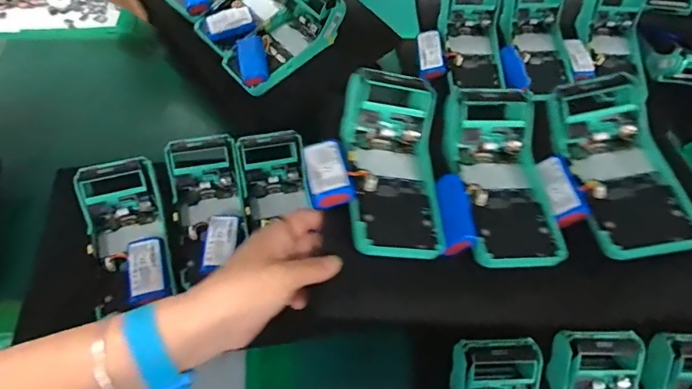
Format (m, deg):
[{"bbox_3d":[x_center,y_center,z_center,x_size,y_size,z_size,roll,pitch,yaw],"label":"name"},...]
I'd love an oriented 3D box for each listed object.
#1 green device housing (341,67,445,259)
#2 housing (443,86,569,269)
[{"bbox_3d":[0.041,-0.025,0.401,0.082,0.055,0.165,0,69,-5],"label":"green device housing"},{"bbox_3d":[0.141,-0.016,0.410,0.085,0.052,0.168,-3,67,-7],"label":"housing"}]

